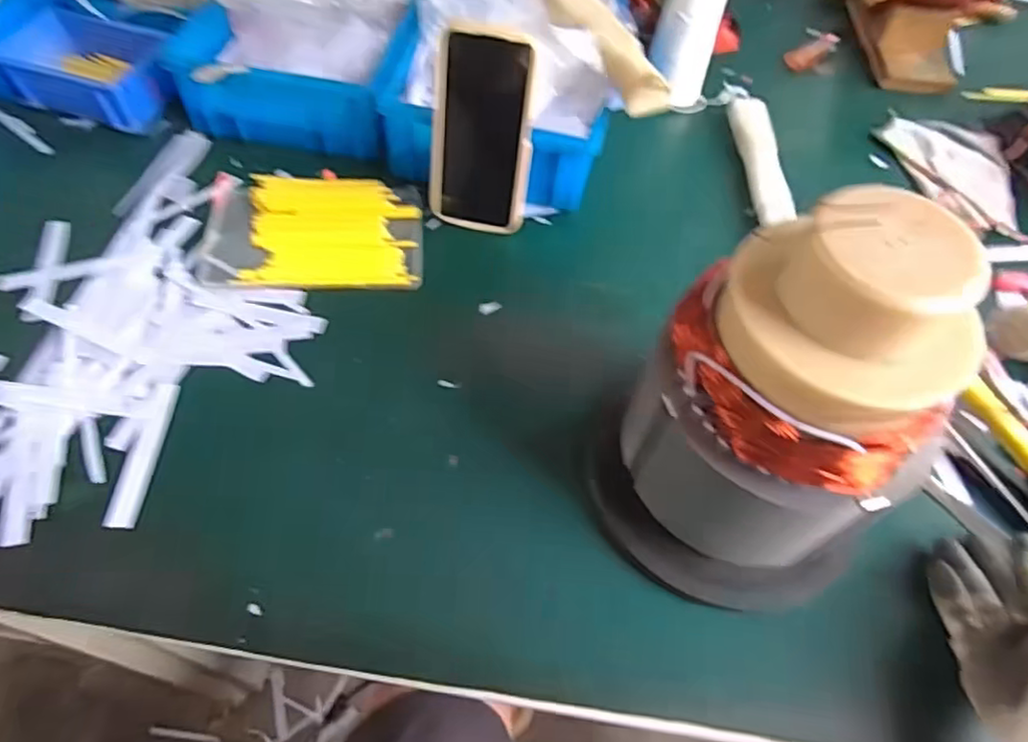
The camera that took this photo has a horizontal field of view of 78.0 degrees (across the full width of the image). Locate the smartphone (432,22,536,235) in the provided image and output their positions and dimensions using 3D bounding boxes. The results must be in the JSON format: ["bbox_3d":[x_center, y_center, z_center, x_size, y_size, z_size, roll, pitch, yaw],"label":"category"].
[{"bbox_3d":[-0.027,-0.199,0.539,0.085,0.170,0.012,7,42,0],"label":"smartphone"}]

